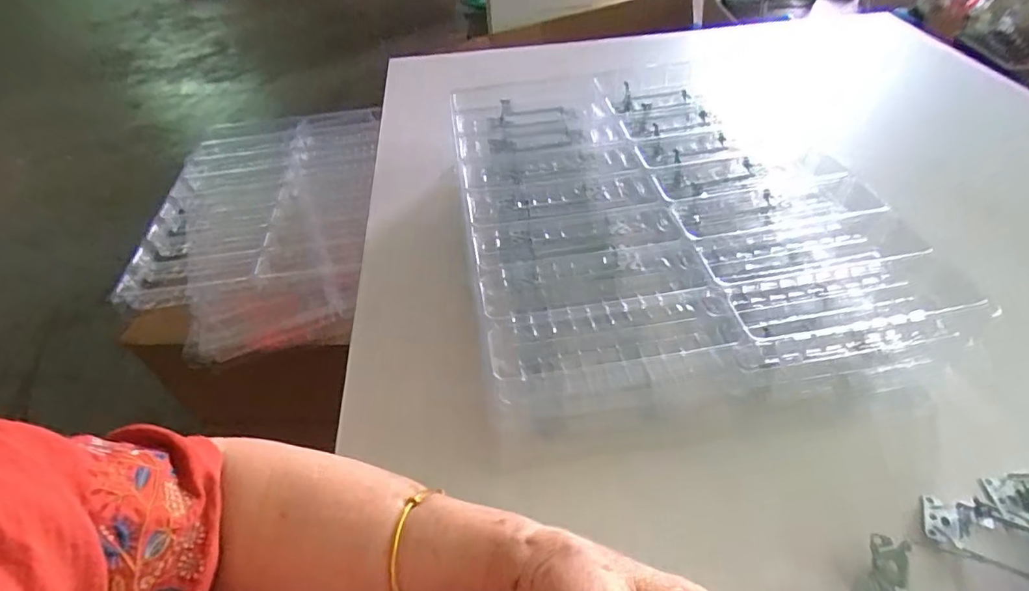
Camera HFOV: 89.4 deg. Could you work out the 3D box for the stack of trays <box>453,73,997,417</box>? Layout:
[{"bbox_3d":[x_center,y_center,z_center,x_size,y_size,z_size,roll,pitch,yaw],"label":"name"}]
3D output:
[{"bbox_3d":[0.124,-0.080,0.509,0.351,0.084,0.443,-11,46,-6],"label":"stack of trays"}]

